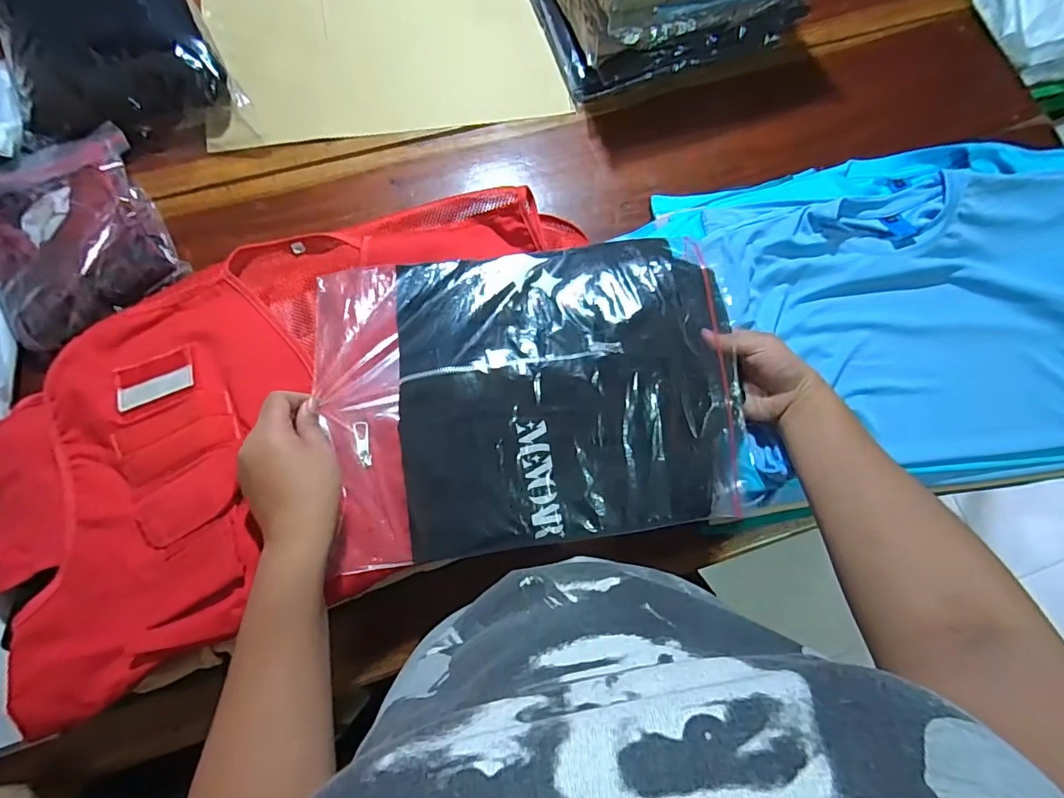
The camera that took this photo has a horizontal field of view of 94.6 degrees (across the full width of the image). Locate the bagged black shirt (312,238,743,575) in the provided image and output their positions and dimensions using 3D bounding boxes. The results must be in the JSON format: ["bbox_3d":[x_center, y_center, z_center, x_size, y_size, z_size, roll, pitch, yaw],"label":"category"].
[{"bbox_3d":[-0.003,-0.009,0.457,0.368,0.052,0.276,-7,78,-3],"label":"bagged black shirt"}]

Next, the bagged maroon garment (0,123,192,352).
[{"bbox_3d":[-0.494,-0.177,0.529,0.176,0.043,0.210,-33,80,-8],"label":"bagged maroon garment"}]

